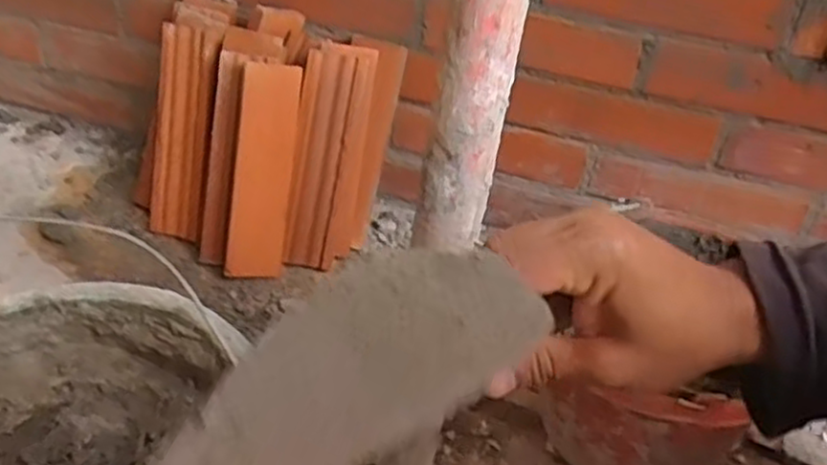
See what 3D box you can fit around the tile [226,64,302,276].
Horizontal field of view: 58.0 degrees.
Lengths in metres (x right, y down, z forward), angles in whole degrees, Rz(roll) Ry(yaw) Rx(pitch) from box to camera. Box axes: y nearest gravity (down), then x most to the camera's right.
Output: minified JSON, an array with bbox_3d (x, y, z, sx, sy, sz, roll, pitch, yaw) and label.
[{"bbox_3d":[-0.157,-0.062,0.779,0.057,0.224,0.010,5,18,-17],"label":"tile"}]

